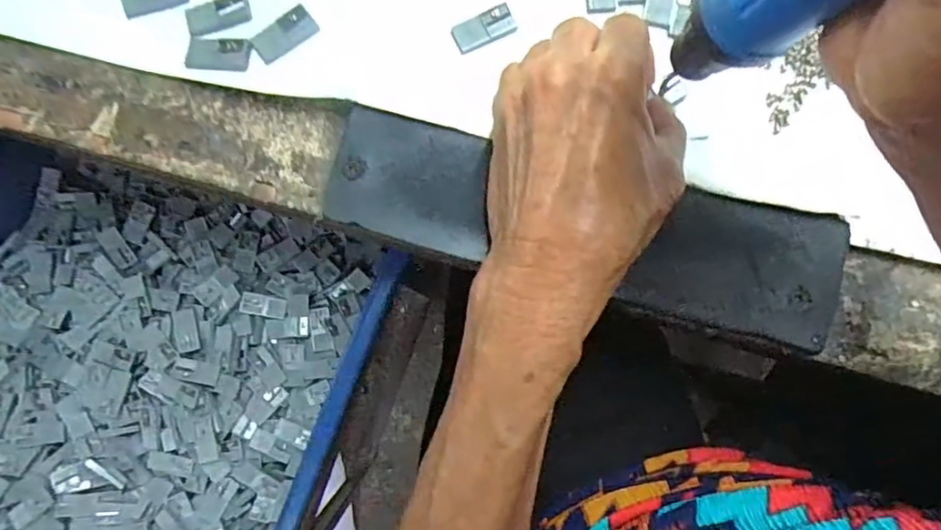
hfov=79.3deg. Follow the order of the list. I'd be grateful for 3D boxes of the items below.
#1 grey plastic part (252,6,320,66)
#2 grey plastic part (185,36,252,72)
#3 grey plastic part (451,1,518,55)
[{"bbox_3d":[-0.081,-0.100,0.245,0.028,0.004,0.014,-35,84,-4],"label":"grey plastic part"},{"bbox_3d":[-0.109,-0.091,0.245,0.027,0.004,0.015,5,83,1],"label":"grey plastic part"},{"bbox_3d":[0.006,-0.106,0.252,0.028,0.004,0.014,-25,83,-3],"label":"grey plastic part"}]

